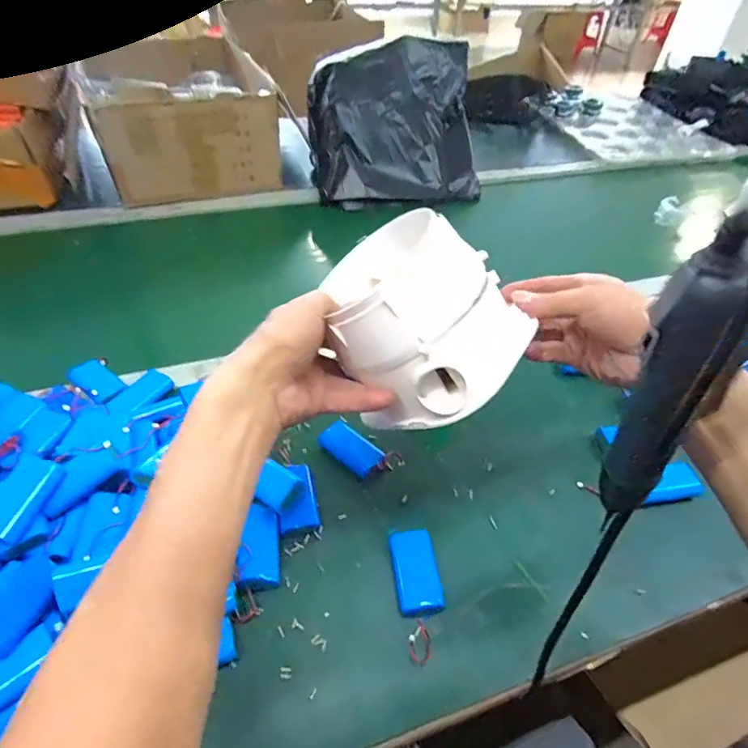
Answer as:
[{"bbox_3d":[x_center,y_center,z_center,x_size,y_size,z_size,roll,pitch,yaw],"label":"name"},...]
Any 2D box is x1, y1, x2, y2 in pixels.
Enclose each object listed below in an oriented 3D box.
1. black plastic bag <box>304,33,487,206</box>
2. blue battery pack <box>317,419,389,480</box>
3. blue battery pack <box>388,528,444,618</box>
[{"bbox_3d":[0.039,-0.466,0.913,0.312,0.221,0.172,-5,46,-9],"label":"black plastic bag"},{"bbox_3d":[-0.024,0.081,0.515,0.068,0.020,0.035,35,53,28],"label":"blue battery pack"},{"bbox_3d":[0.038,0.177,0.432,0.040,0.022,0.075,-3,45,-7],"label":"blue battery pack"}]

